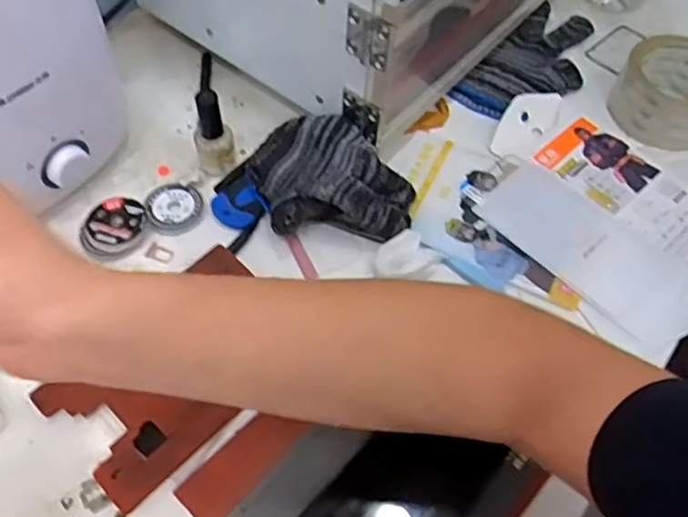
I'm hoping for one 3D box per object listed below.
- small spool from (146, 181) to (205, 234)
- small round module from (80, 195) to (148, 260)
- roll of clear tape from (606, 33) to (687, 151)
[{"bbox_3d":[-0.139,-0.045,0.526,0.044,0.011,0.051,-15,59,-10],"label":"small spool"},{"bbox_3d":[-0.182,-0.023,0.510,0.045,0.018,0.055,22,60,13],"label":"small round module"},{"bbox_3d":[0.302,-0.154,0.583,0.093,0.048,0.102,0,58,0],"label":"roll of clear tape"}]

